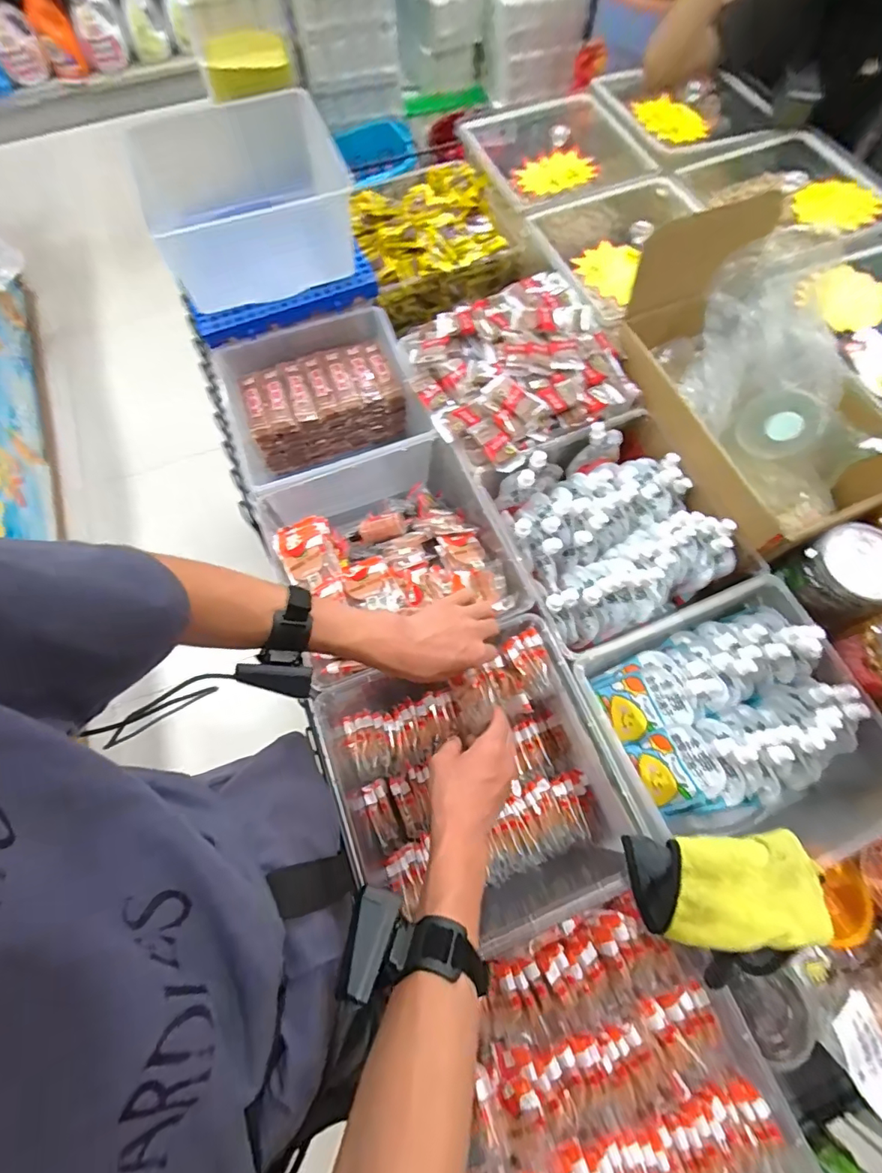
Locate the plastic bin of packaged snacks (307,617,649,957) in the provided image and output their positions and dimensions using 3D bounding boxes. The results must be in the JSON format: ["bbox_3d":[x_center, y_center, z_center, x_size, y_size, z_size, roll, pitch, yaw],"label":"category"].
[{"bbox_3d":[0.037,0.234,0.592,0.305,0.116,0.303,-19,68,-6],"label":"plastic bin of packaged snacks"}]

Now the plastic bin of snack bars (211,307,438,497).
[{"bbox_3d":[-0.182,-0.277,0.806,0.303,0.132,0.289,-21,68,-7],"label":"plastic bin of snack bars"}]

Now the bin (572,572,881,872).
[{"bbox_3d":[0.355,0.173,0.599,0.319,0.128,0.287,-21,68,-7],"label":"bin"}]

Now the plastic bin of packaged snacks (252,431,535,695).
[{"bbox_3d":[-0.077,-0.047,0.721,0.303,0.140,0.341,-19,68,-7],"label":"plastic bin of packaged snacks"}]

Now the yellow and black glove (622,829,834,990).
[{"bbox_3d":[0.283,0.306,0.474,0.179,0.033,0.115,-2,67,1],"label":"yellow and black glove"}]

